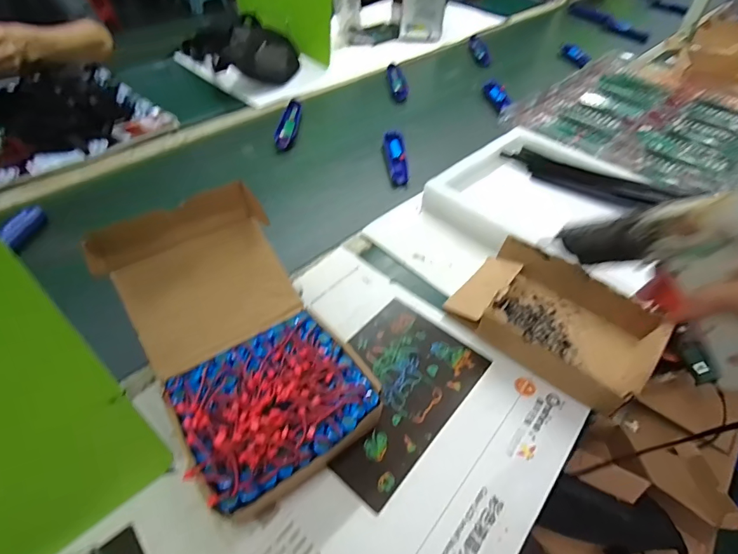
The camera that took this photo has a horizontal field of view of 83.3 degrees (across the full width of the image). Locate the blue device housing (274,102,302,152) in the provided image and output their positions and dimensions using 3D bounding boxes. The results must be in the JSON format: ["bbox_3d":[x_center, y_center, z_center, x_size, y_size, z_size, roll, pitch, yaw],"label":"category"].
[{"bbox_3d":[-0.158,-0.309,0.830,0.038,0.015,0.173,4,48,-1],"label":"blue device housing"}]

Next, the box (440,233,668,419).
[{"bbox_3d":[0.221,0.044,0.505,0.156,0.051,0.210,-35,59,-30],"label":"box"}]

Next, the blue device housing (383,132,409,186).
[{"bbox_3d":[0.052,-0.230,0.783,0.036,0.021,0.157,-1,48,-6],"label":"blue device housing"}]

